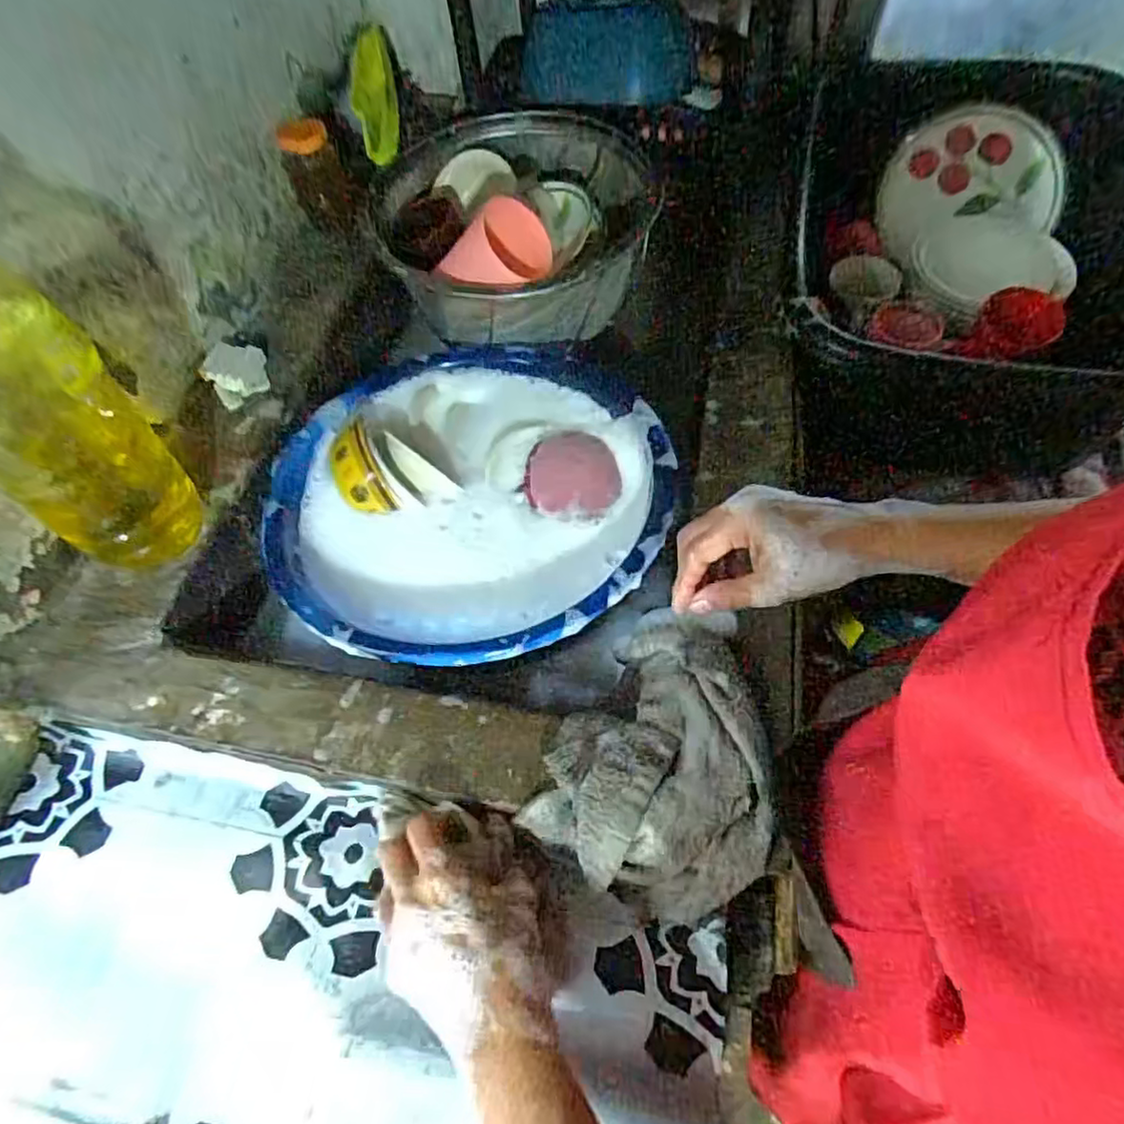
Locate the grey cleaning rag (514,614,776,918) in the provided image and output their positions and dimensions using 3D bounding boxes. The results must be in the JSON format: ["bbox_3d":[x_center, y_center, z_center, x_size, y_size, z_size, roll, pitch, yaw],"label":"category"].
[{"bbox_3d":[0.077,0.132,0.453,0.140,0.068,0.187,22,61,17],"label":"grey cleaning rag"}]

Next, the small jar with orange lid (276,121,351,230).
[{"bbox_3d":[-0.275,-0.436,0.737,0.060,0.095,0.050,-17,58,-7],"label":"small jar with orange lid"}]

